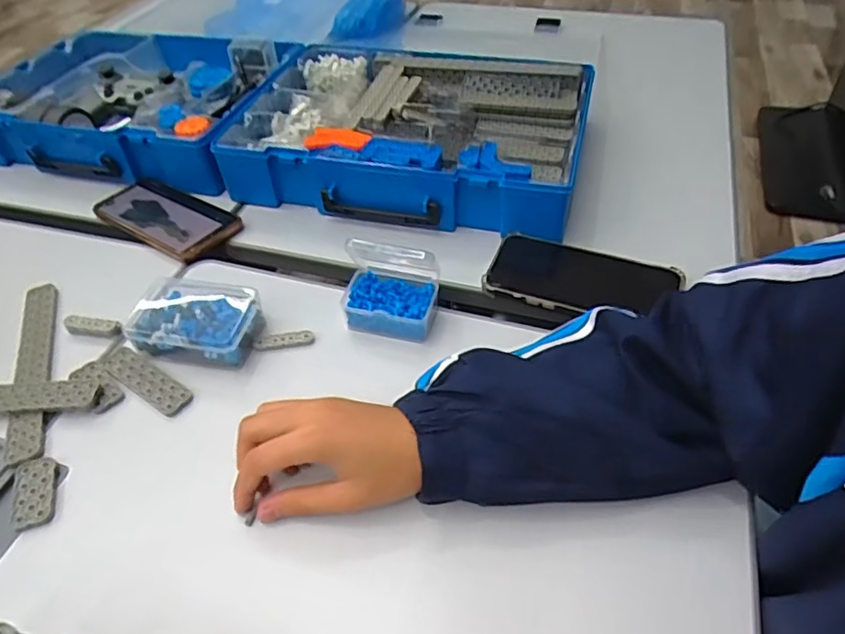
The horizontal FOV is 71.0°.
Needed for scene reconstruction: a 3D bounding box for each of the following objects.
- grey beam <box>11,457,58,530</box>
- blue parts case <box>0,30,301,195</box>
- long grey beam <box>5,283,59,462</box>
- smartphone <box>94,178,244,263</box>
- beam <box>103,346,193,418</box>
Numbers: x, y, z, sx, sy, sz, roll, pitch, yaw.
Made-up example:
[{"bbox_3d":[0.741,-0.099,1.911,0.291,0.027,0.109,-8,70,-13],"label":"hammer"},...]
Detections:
[{"bbox_3d":[-0.264,0.119,0.402,0.025,0.006,0.053,-16,48,-12],"label":"grey beam"},{"bbox_3d":[-0.352,-0.281,0.736,0.355,0.069,0.273,10,48,12],"label":"blue parts case"},{"bbox_3d":[-0.318,0.036,0.484,0.026,0.008,0.199,-17,48,-12],"label":"long grey beam"},{"bbox_3d":[-0.269,-0.104,0.617,0.161,0.012,0.073,24,52,23],"label":"smartphone"},{"bbox_3d":[-0.218,0.050,0.466,0.091,0.006,0.025,27,54,25],"label":"beam"}]

